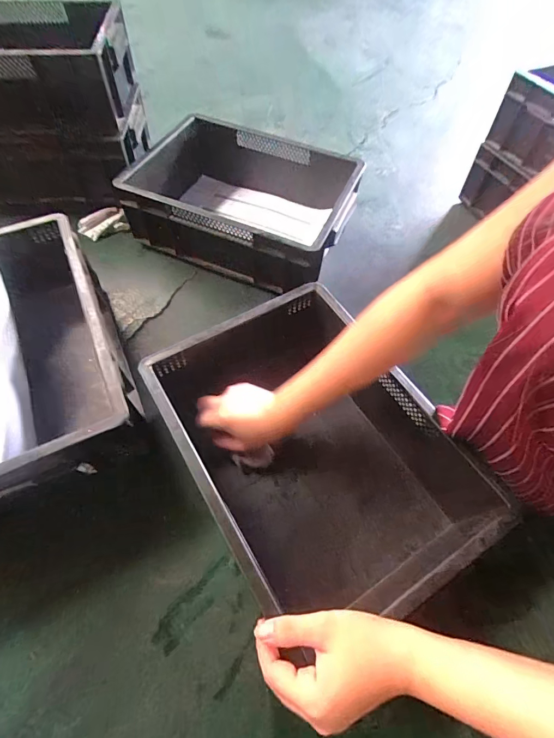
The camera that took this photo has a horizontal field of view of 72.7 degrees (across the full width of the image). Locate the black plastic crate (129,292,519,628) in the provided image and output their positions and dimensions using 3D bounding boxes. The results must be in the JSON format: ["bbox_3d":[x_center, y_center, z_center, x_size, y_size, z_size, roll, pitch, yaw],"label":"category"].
[{"bbox_3d":[0.043,0.083,0.439,0.273,0.128,0.338,-26,63,-17],"label":"black plastic crate"}]

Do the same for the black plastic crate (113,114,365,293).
[{"bbox_3d":[-0.055,-0.291,0.645,0.350,0.123,0.258,19,60,10],"label":"black plastic crate"}]

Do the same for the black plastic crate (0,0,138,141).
[{"bbox_3d":[-0.406,-0.469,0.590,0.330,0.108,0.223,-5,59,-5],"label":"black plastic crate"}]

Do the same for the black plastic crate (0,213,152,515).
[{"bbox_3d":[-0.318,-0.001,0.455,0.237,0.139,0.326,-22,62,-15],"label":"black plastic crate"}]

